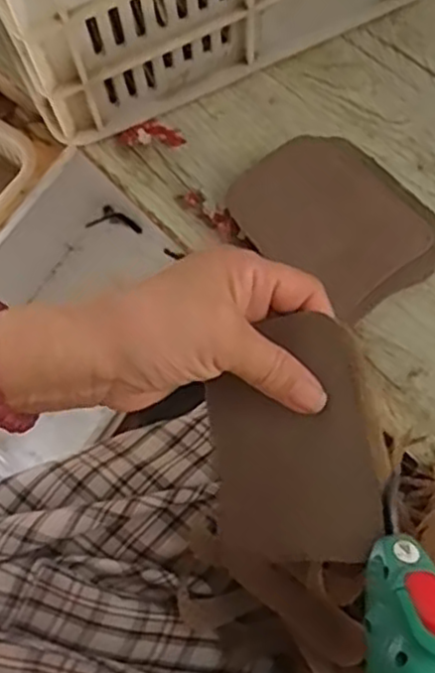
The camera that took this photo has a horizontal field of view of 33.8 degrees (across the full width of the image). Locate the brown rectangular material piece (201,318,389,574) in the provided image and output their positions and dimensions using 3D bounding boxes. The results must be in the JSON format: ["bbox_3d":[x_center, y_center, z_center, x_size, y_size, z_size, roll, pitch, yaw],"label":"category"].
[{"bbox_3d":[0.031,0.047,0.324,0.088,0.011,0.107,-14,75,34],"label":"brown rectangular material piece"}]

